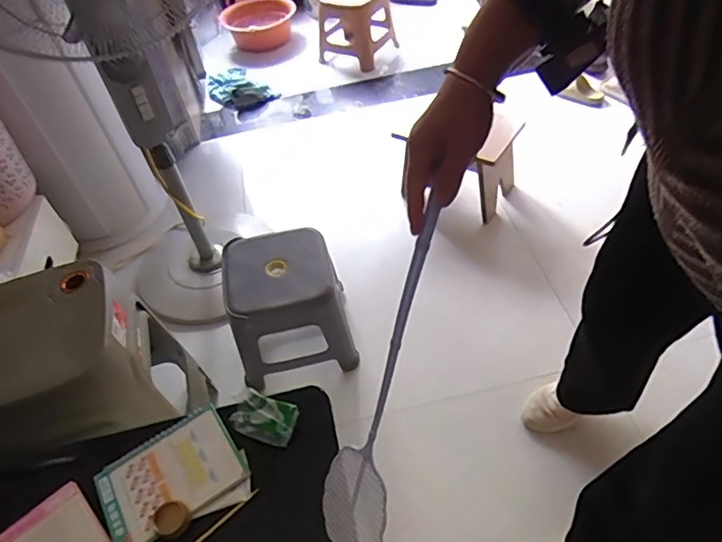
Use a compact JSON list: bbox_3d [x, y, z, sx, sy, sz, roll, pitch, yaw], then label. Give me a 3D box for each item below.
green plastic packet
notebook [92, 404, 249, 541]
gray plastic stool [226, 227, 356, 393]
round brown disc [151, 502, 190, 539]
[{"bbox_3d":[-0.133,0.199,0.715,0.091,0.030,0.056,7,49,14],"label":"green plastic packet"},{"bbox_3d":[-0.250,0.264,0.686,0.171,0.010,0.124,-30,51,-19],"label":"notebook"},{"bbox_3d":[-0.173,0.084,1.234,0.260,0.277,0.242,-17,48,-8],"label":"gray plastic stool"},{"bbox_3d":[-0.233,0.301,0.637,0.041,0.016,0.037,-3,48,4],"label":"round brown disc"}]

